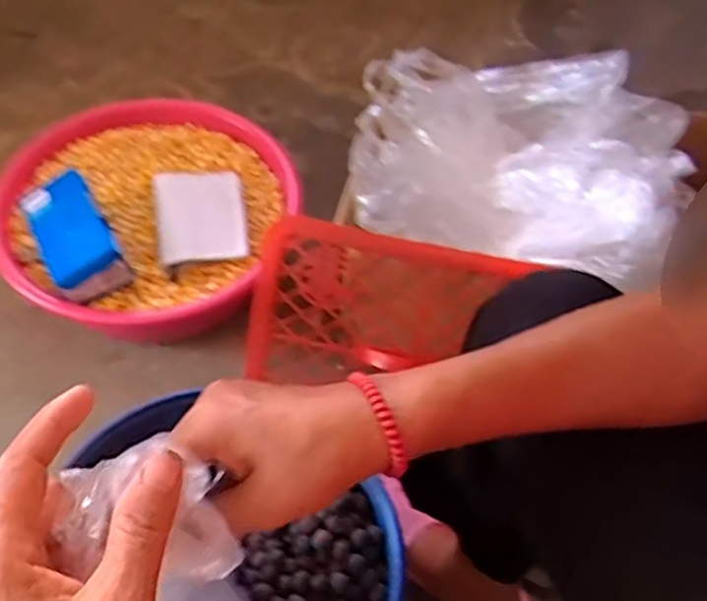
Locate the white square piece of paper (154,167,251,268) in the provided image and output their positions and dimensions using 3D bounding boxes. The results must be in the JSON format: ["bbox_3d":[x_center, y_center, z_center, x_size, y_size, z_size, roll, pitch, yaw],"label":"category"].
[{"bbox_3d":[-0.189,-0.107,0.861,0.104,0.021,0.149,-9,56,-12],"label":"white square piece of paper"}]

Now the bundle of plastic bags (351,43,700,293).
[{"bbox_3d":[0.179,-0.164,0.796,0.367,0.095,0.293,20,55,9],"label":"bundle of plastic bags"}]

